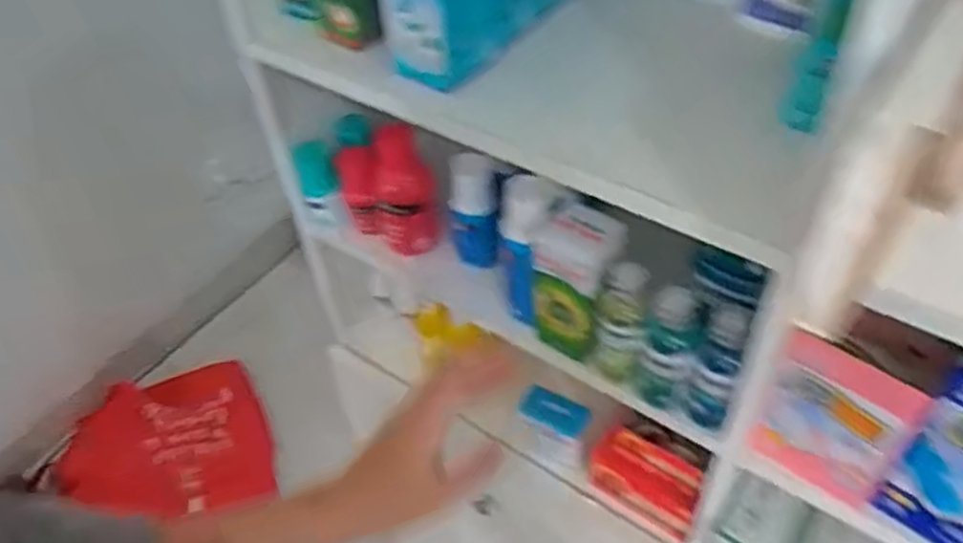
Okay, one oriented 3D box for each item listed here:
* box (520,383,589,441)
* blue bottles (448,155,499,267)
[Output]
[{"bbox_3d":[0.077,0.148,0.783,0.075,0.038,0.012,24,16,23],"label":"box"},{"bbox_3d":[-0.006,-0.056,0.703,0.040,0.116,0.028,-1,46,4],"label":"blue bottles"}]

